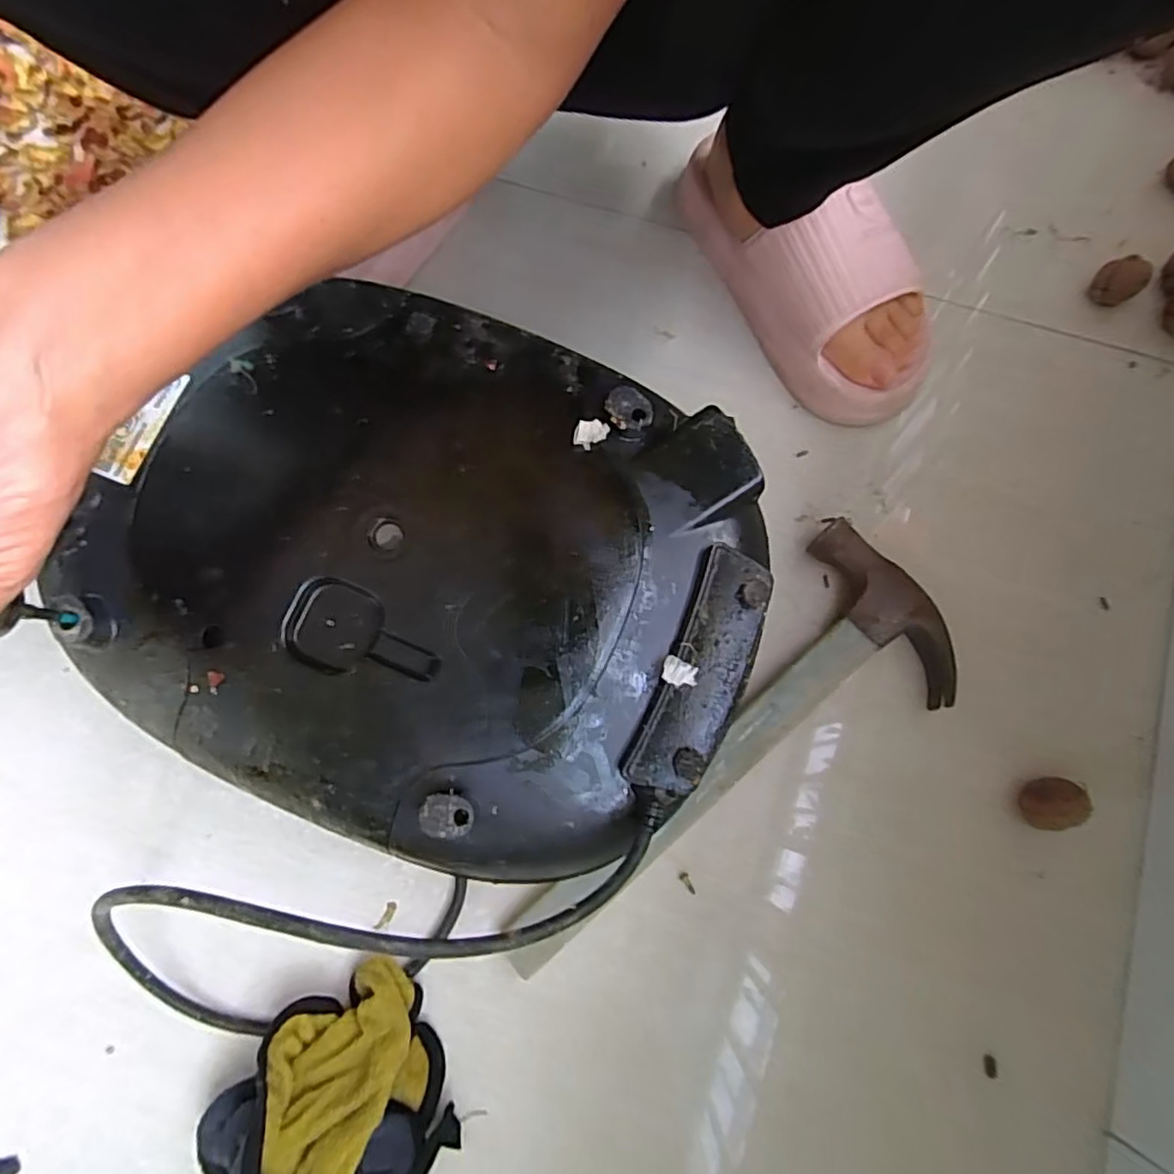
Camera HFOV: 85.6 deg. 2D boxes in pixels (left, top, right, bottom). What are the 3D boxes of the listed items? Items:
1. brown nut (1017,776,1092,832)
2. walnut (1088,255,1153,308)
[{"bbox_3d":[0.261,0.121,0.352,0.026,0.029,0.028,1,75,3],"label":"brown nut"},{"bbox_3d":[0.406,-0.234,0.482,0.039,0.027,0.031,-42,77,-9],"label":"walnut"}]

